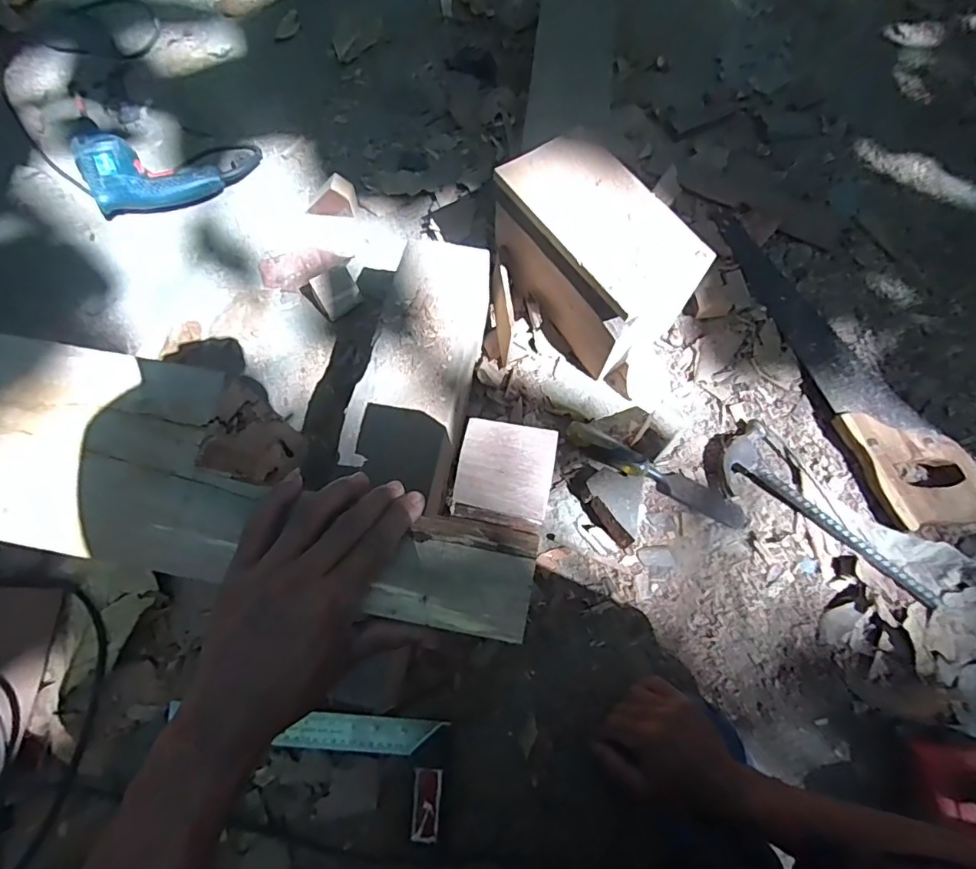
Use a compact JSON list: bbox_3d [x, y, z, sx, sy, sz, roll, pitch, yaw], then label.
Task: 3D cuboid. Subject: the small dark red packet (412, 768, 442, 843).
[{"bbox_3d":[-0.064,0.387,0.543,0.028,0.005,0.067,3,73,0],"label":"small dark red packet"}]

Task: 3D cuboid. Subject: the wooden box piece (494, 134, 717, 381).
[{"bbox_3d":[0.130,-0.227,0.677,0.153,0.164,0.249,-30,75,-9],"label":"wooden box piece"}]

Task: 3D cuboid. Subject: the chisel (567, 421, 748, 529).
[{"bbox_3d":[0.213,0.049,0.662,0.241,0.023,0.035,28,74,8],"label":"chisel"}]

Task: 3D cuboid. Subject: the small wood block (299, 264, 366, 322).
[{"bbox_3d":[-0.227,-0.213,0.737,0.060,0.062,0.081,-41,77,-12],"label":"small wood block"}]

